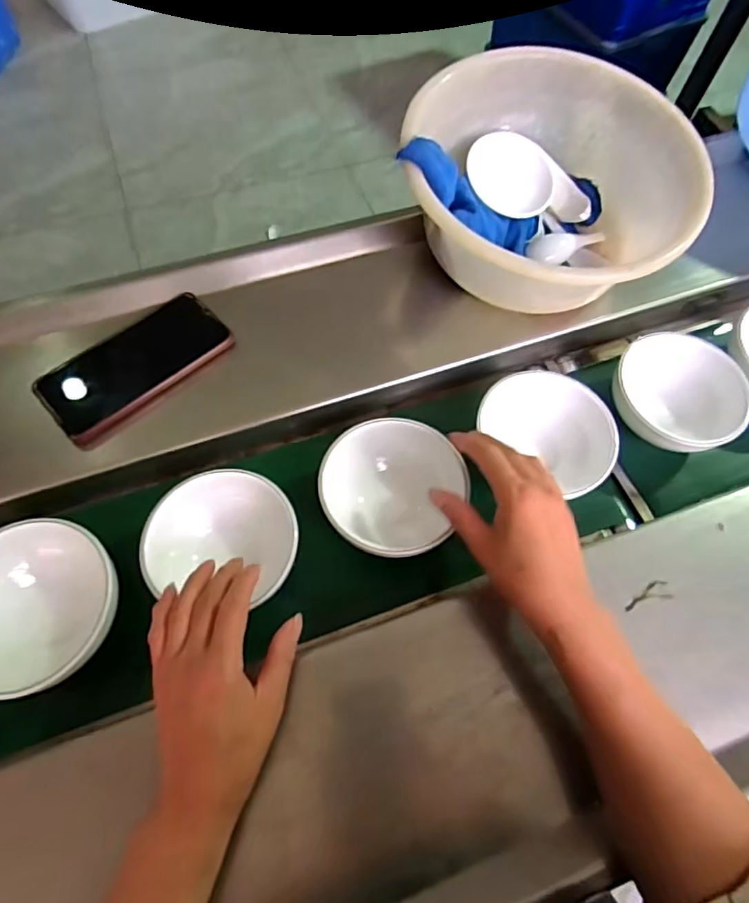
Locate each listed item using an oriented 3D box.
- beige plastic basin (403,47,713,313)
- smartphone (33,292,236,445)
[{"bbox_3d":[0.159,-0.234,0.516,0.245,0.127,0.250,1,63,-1],"label":"beige plastic basin"},{"bbox_3d":[-0.208,-0.077,0.488,0.160,0.016,0.072,-38,70,-18],"label":"smartphone"}]

